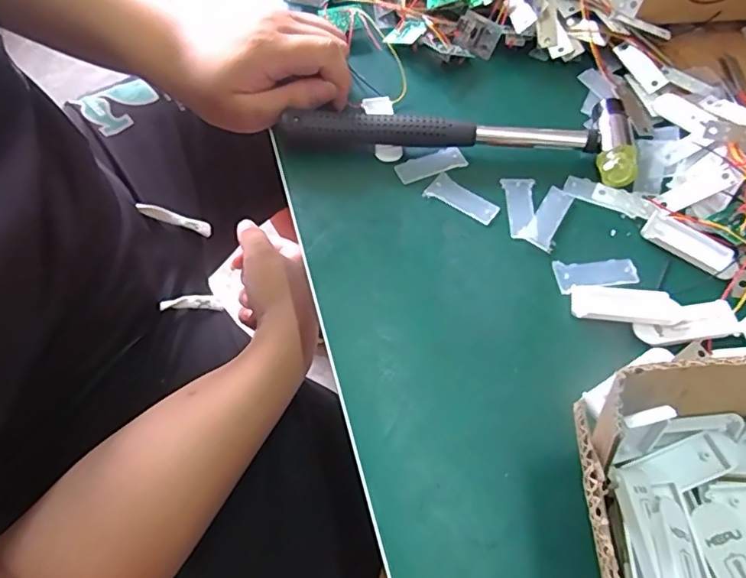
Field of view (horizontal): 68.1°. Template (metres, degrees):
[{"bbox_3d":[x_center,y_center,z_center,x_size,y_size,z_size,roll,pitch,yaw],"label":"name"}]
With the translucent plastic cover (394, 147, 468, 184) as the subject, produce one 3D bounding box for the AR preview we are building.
[{"bbox_3d":[0.040,-0.085,0.382,0.048,0.006,0.018,-16,60,-9],"label":"translucent plastic cover"}]

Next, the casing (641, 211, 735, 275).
[{"bbox_3d":[0.194,-0.028,0.341,0.051,0.007,0.021,36,66,20],"label":"casing"}]

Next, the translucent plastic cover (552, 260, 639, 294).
[{"bbox_3d":[0.134,-0.009,0.331,0.048,0.004,0.021,-2,59,-1],"label":"translucent plastic cover"}]

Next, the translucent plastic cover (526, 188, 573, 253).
[{"bbox_3d":[0.113,-0.045,0.354,0.017,0.004,0.048,23,62,14],"label":"translucent plastic cover"}]

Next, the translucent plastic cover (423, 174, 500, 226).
[{"bbox_3d":[0.059,-0.059,0.365,0.048,0.004,0.021,34,65,19],"label":"translucent plastic cover"}]

